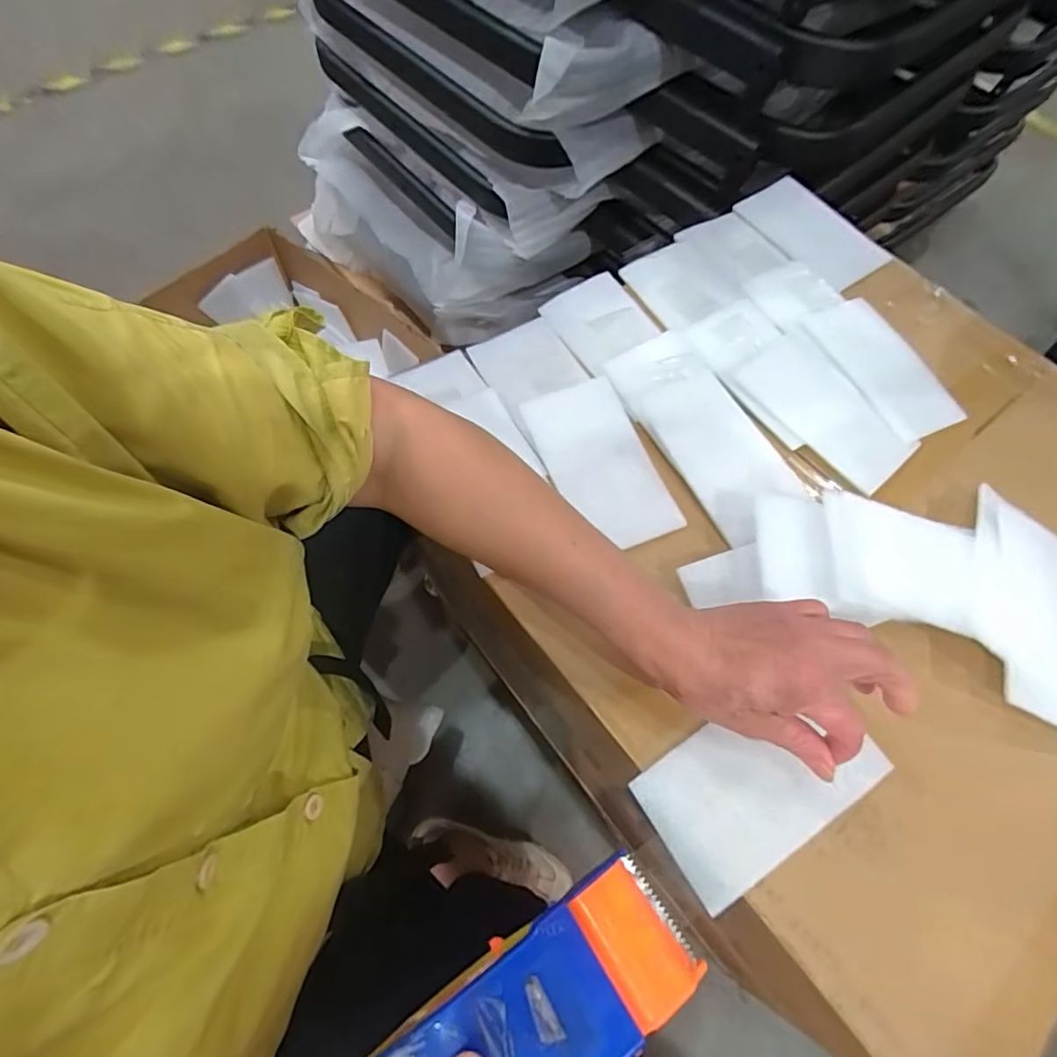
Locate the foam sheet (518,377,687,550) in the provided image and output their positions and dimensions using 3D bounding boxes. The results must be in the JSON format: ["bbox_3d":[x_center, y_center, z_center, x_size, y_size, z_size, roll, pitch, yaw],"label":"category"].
[{"bbox_3d":[0.055,-0.052,0.428,0.079,0.009,0.142,-20,68,-12],"label":"foam sheet"}]

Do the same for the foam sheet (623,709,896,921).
[{"bbox_3d":[0.138,0.150,0.333,0.137,0.004,0.078,-30,69,-13],"label":"foam sheet"}]

